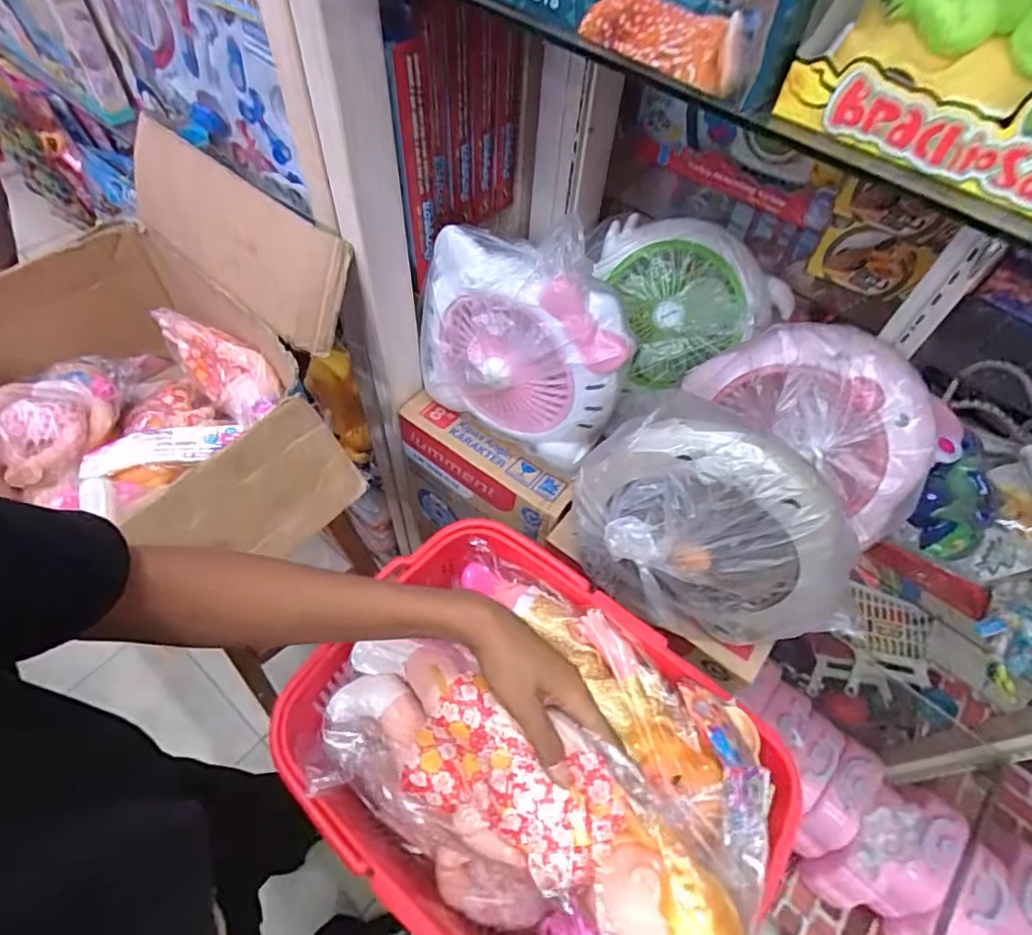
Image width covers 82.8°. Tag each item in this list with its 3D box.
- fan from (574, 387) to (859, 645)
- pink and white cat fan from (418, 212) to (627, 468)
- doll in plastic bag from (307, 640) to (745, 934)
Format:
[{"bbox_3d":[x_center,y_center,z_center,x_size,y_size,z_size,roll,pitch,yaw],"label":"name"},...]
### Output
[{"bbox_3d":[0.184,0.071,0.566,0.266,0.246,0.116,34,59,17],"label":"fan"},{"bbox_3d":[0.001,-0.144,0.669,0.248,0.267,0.095,22,56,10],"label":"pink and white cat fan"},{"bbox_3d":[-0.008,0.239,0.412,0.320,0.089,0.123,20,54,28],"label":"doll in plastic bag"}]

